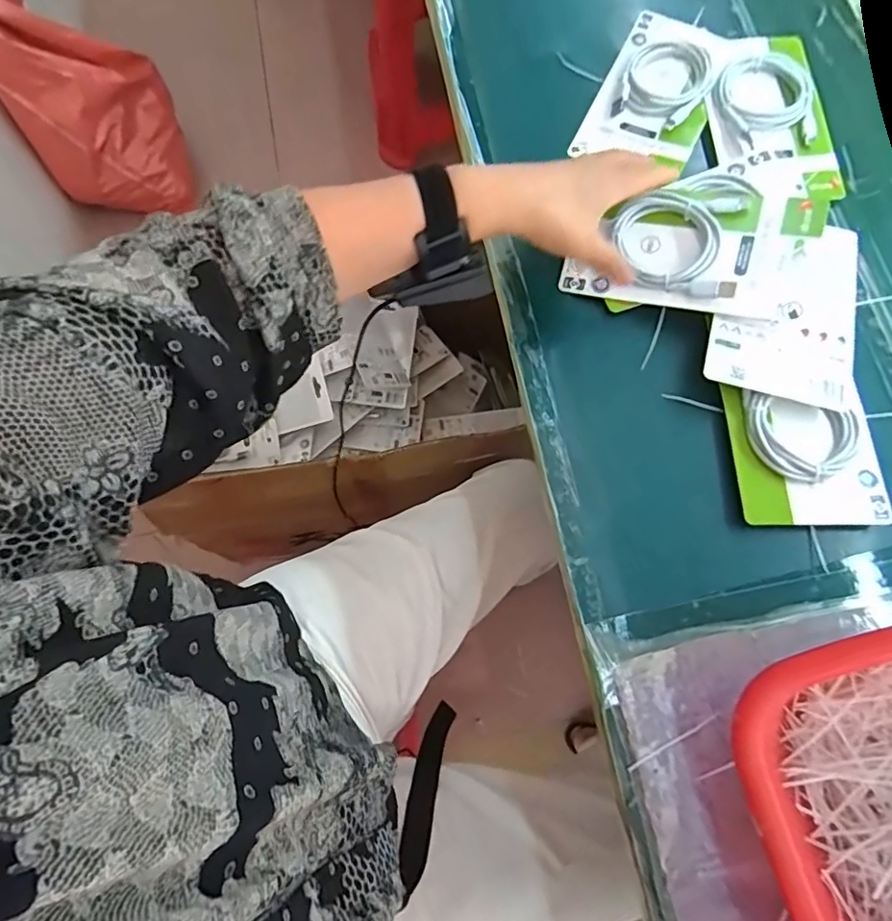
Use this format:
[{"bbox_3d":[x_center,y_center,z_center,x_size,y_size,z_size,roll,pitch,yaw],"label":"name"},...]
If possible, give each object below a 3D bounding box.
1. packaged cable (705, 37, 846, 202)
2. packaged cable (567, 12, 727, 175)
[{"bbox_3d":[0.285,-0.304,0.491,0.101,0.020,0.167,-4,72,-1],"label":"packaged cable"},{"bbox_3d":[0.195,-0.340,0.503,0.097,0.020,0.162,26,74,8],"label":"packaged cable"}]

